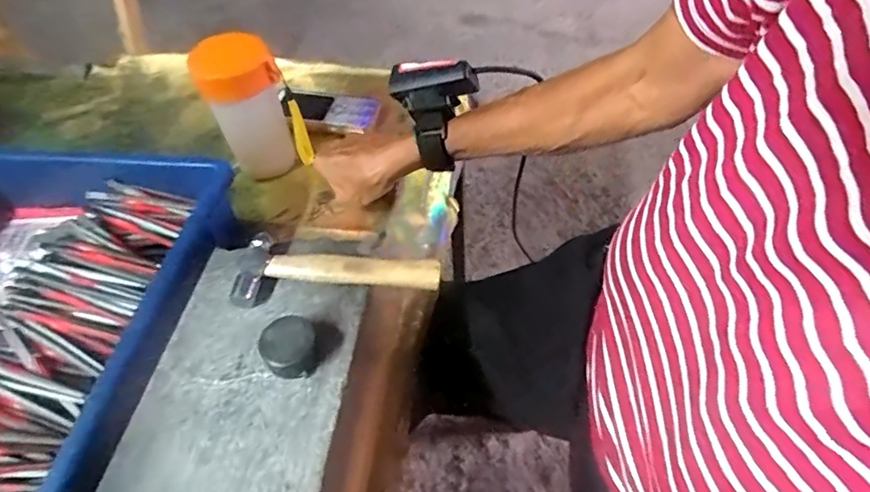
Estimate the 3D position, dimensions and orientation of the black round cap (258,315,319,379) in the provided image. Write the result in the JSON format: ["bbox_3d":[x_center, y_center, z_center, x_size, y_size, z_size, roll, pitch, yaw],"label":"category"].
[{"bbox_3d":[-0.098,0.068,0.368,0.036,0.018,0.037,-2,51,3],"label":"black round cap"}]

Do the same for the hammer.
[{"bbox_3d":[-0.073,0.016,0.410,0.150,0.019,0.051,-4,51,2],"label":"hammer"}]

